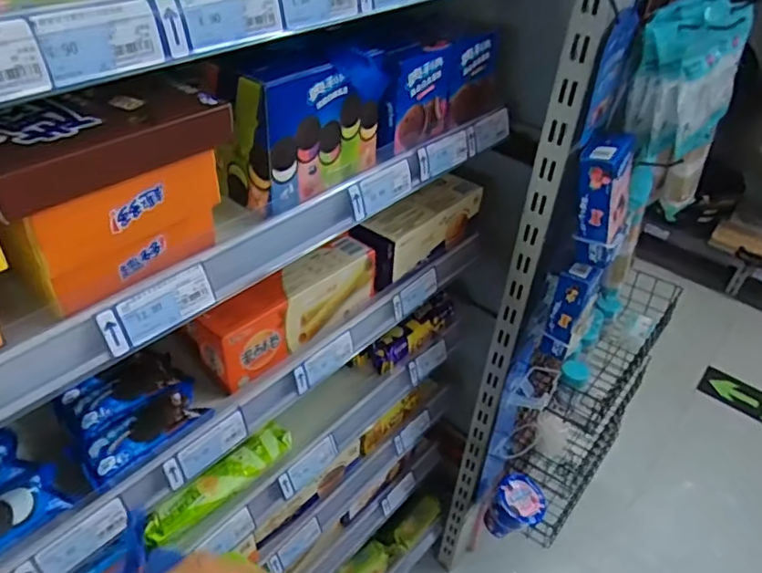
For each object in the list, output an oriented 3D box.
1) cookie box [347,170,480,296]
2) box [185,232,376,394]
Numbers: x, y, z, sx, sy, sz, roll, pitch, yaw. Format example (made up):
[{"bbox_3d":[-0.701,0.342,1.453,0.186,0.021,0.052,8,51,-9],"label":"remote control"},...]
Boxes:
[{"bbox_3d":[0.053,-0.083,0.834,0.069,0.073,0.214,33,48,30],"label":"cookie box"},{"bbox_3d":[-0.103,0.017,0.691,0.067,0.082,0.231,30,46,27],"label":"box"}]

